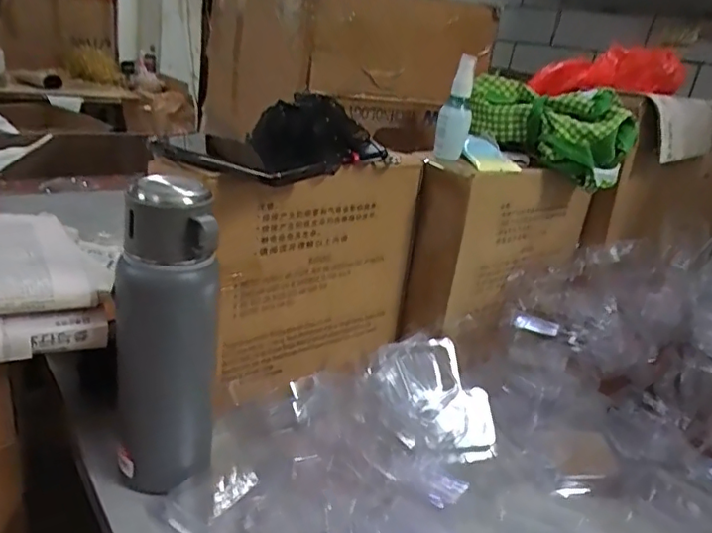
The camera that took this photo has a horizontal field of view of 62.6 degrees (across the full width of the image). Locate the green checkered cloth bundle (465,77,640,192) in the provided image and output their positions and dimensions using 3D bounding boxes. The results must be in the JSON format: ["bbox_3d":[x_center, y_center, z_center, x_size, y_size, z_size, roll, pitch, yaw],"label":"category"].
[{"bbox_3d":[0.243,-0.176,0.750,0.201,0.102,0.074,21,25,29],"label":"green checkered cloth bundle"}]

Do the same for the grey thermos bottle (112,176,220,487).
[{"bbox_3d":[-0.162,0.073,0.501,0.082,0.284,0.066,-1,23,-23],"label":"grey thermos bottle"}]

